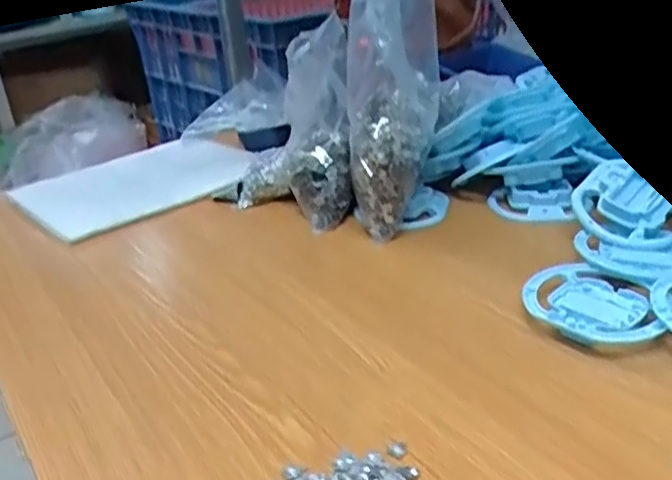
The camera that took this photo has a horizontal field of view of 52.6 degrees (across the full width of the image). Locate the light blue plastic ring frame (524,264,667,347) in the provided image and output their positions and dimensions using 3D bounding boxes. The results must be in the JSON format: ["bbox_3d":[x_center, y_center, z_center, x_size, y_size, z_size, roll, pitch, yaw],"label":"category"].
[{"bbox_3d":[0.196,0.047,0.522,0.094,0.019,0.084,7,29,24],"label":"light blue plastic ring frame"}]

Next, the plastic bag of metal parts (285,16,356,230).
[{"bbox_3d":[-0.018,-0.119,0.713,0.062,0.184,0.123,-5,27,2],"label":"plastic bag of metal parts"}]

